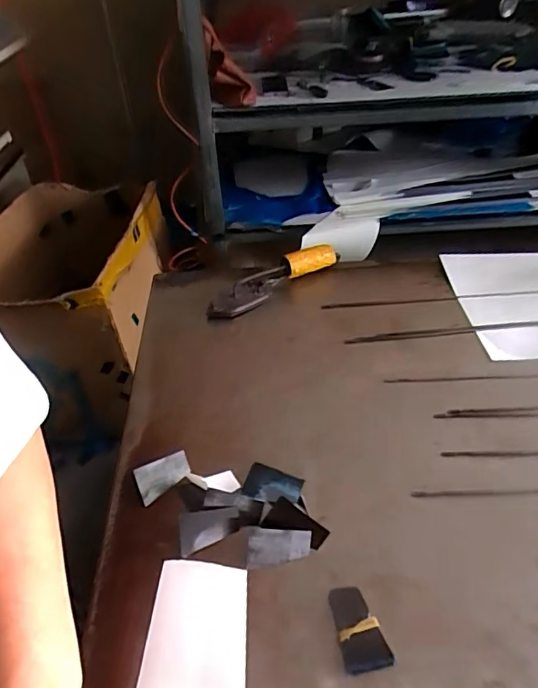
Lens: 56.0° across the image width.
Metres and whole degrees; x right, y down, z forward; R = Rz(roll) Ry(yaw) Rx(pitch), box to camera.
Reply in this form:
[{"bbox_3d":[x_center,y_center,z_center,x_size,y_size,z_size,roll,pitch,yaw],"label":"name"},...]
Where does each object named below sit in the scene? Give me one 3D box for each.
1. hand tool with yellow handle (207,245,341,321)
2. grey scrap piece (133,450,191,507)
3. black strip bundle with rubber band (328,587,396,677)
[{"bbox_3d":[0.005,-0.105,0.801,0.228,0.040,0.055,-29,48,-25],"label":"hand tool with yellow handle"},{"bbox_3d":[-0.117,0.147,0.561,0.058,0.006,0.039,-21,82,-12],"label":"grey scrap piece"},{"bbox_3d":[0.078,0.246,0.441,0.039,0.008,0.068,-11,43,-7],"label":"black strip bundle with rubber band"}]

